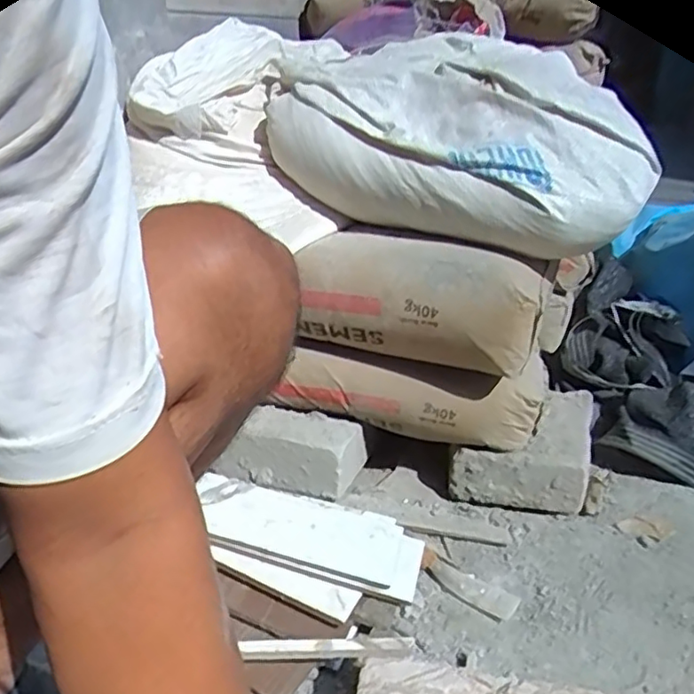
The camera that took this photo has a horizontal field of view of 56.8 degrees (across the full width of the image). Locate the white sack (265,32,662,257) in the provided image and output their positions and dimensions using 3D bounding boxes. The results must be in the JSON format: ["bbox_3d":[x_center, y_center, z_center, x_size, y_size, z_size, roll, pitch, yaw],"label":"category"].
[{"bbox_3d":[0.145,-0.268,0.816,0.448,0.180,0.298,18,30,31],"label":"white sack"}]

